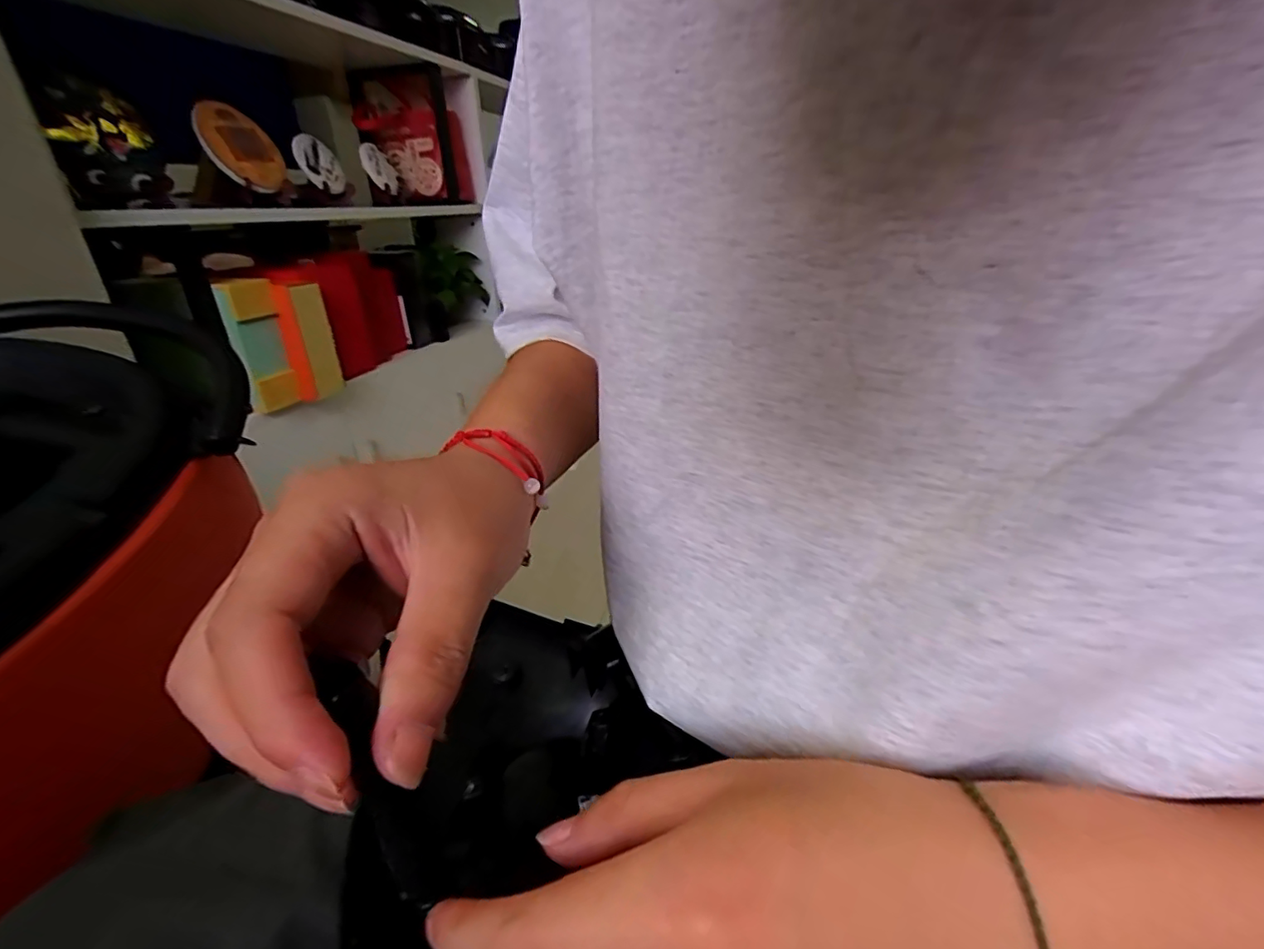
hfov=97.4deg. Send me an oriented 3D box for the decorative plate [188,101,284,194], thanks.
[{"bbox_3d":[-0.780,-0.653,1.112,0.050,0.147,0.213,-3,26,-2],"label":"decorative plate"}]

